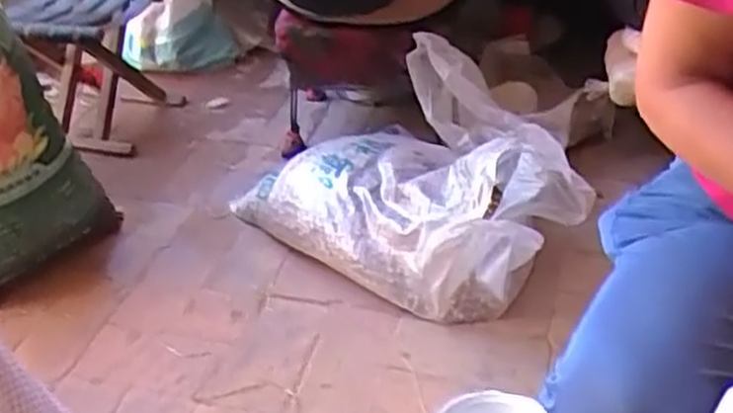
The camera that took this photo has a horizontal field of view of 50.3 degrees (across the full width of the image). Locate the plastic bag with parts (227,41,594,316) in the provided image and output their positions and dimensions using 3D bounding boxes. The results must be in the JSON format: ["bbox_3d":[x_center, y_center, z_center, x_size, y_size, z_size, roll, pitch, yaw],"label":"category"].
[{"bbox_3d":[0.069,-0.057,1.295,0.508,0.272,0.364,28,48,36],"label":"plastic bag with parts"}]

